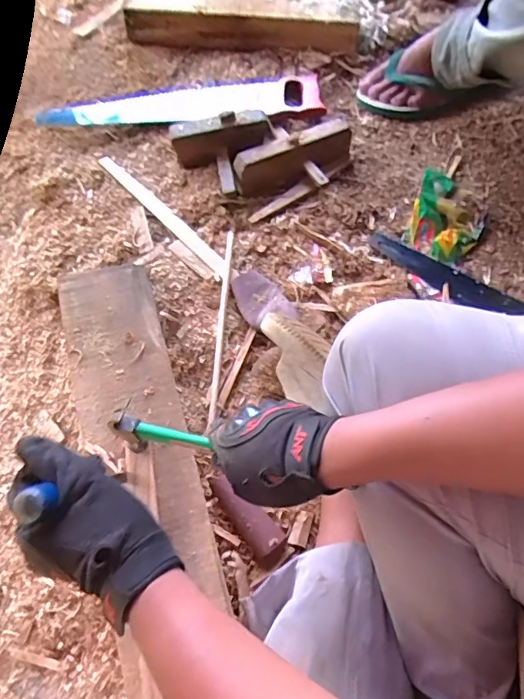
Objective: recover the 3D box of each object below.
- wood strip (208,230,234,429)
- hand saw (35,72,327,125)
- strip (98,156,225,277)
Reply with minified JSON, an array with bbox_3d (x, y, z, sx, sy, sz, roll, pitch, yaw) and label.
[{"bbox_3d":[-0.056,-0.040,0.669,0.010,0.009,0.289,3,69,1],"label":"wood strip"},{"bbox_3d":[-0.135,-0.427,0.815,0.465,0.015,0.082,-4,69,-2],"label":"hand saw"},{"bbox_3d":[-0.153,-0.209,0.735,0.024,0.005,0.280,-43,75,-15],"label":"strip"}]

